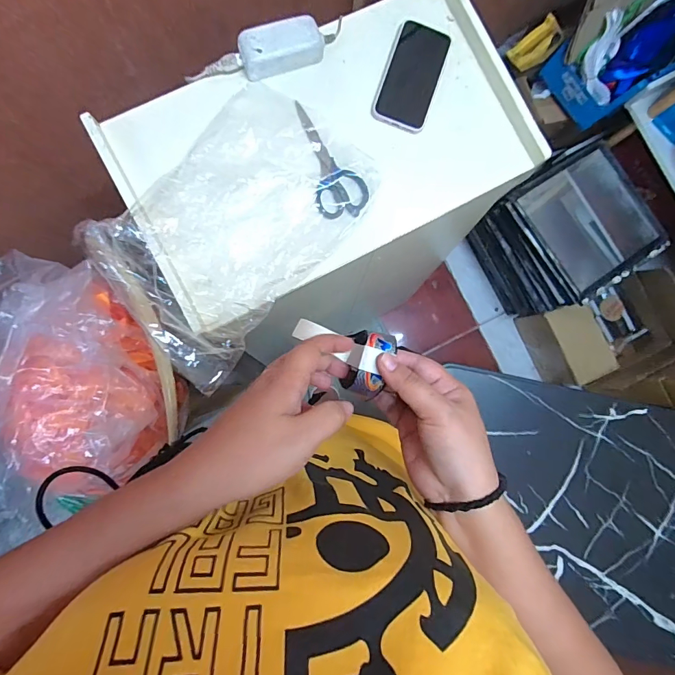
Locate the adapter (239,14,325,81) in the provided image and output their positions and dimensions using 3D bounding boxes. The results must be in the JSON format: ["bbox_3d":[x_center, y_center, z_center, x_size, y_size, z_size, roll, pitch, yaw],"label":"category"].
[{"bbox_3d":[-0.069,-0.369,0.517,0.108,0.037,0.047,-18,88,-5],"label":"adapter"}]

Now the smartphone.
[{"bbox_3d":[0.100,-0.350,0.550,0.073,0.006,0.145,18,85,-3],"label":"smartphone"}]

